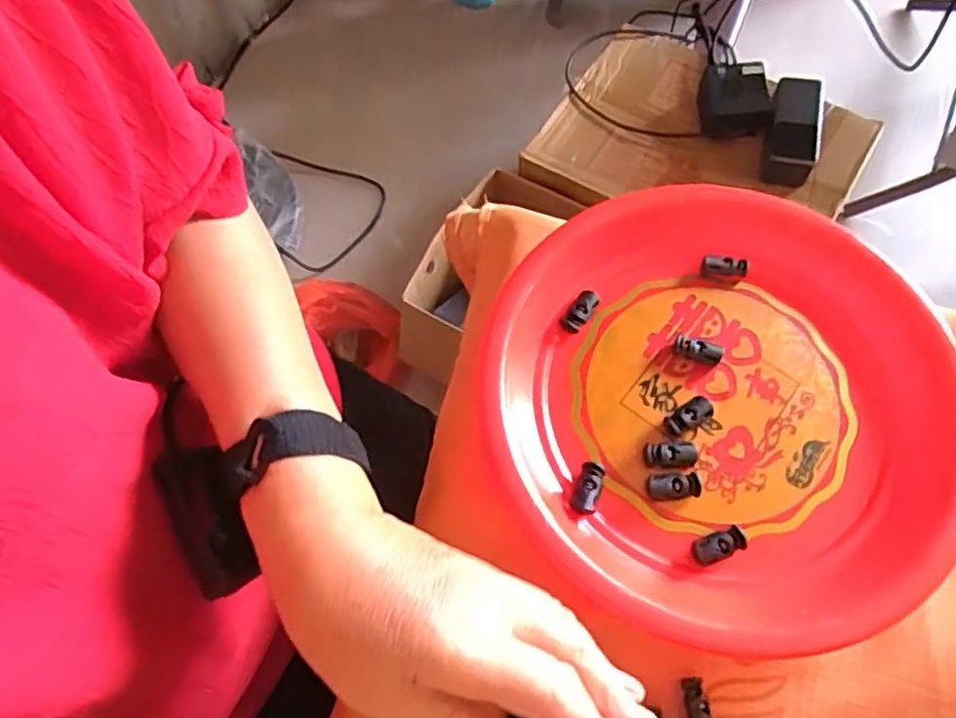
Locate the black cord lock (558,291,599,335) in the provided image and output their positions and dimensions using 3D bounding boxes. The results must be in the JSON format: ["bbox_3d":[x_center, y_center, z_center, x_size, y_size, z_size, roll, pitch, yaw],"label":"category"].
[{"bbox_3d":[0.061,-0.028,0.392,0.013,0.008,0.027,34,74,15],"label":"black cord lock"}]

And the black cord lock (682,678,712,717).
[{"bbox_3d":[0.109,0.173,0.327,0.011,0.011,0.027,-7,68,0],"label":"black cord lock"}]

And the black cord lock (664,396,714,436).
[{"bbox_3d":[0.117,0.031,0.363,0.027,0.009,0.014,-33,70,-10],"label":"black cord lock"}]

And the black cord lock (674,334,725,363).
[{"bbox_3d":[0.127,-0.007,0.381,0.027,0.008,0.011,21,70,25],"label":"black cord lock"}]

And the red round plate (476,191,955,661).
[{"bbox_3d":[0.138,0.023,0.371,0.264,0.040,0.245,-1,68,3],"label":"red round plate"}]

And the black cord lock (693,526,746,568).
[{"bbox_3d":[0.124,0.096,0.338,0.027,0.007,0.014,-18,68,-4],"label":"black cord lock"}]

